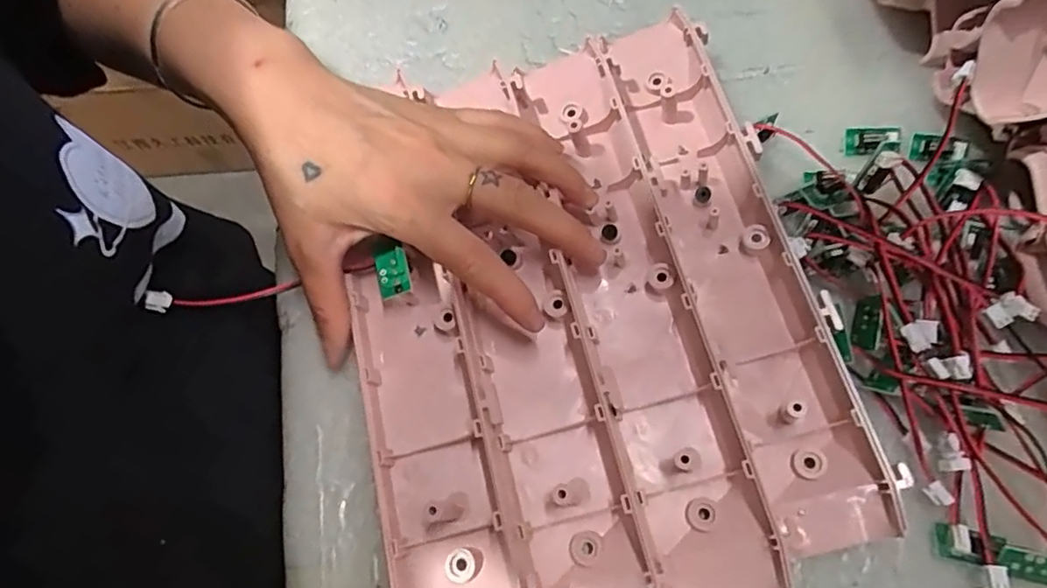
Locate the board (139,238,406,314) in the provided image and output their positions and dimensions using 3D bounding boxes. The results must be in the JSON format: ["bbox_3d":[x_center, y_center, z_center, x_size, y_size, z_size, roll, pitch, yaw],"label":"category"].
[{"bbox_3d":[-0.106,-0.003,0.273,0.105,0.025,0.026,-9,67,-15],"label":"board"}]

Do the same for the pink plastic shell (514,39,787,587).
[{"bbox_3d":[0.050,-0.004,0.290,0.049,0.031,0.275,-12,70,-2],"label":"pink plastic shell"}]

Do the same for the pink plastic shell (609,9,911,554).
[{"bbox_3d":[0.096,-0.024,0.291,0.052,0.026,0.271,-13,69,-4],"label":"pink plastic shell"}]

